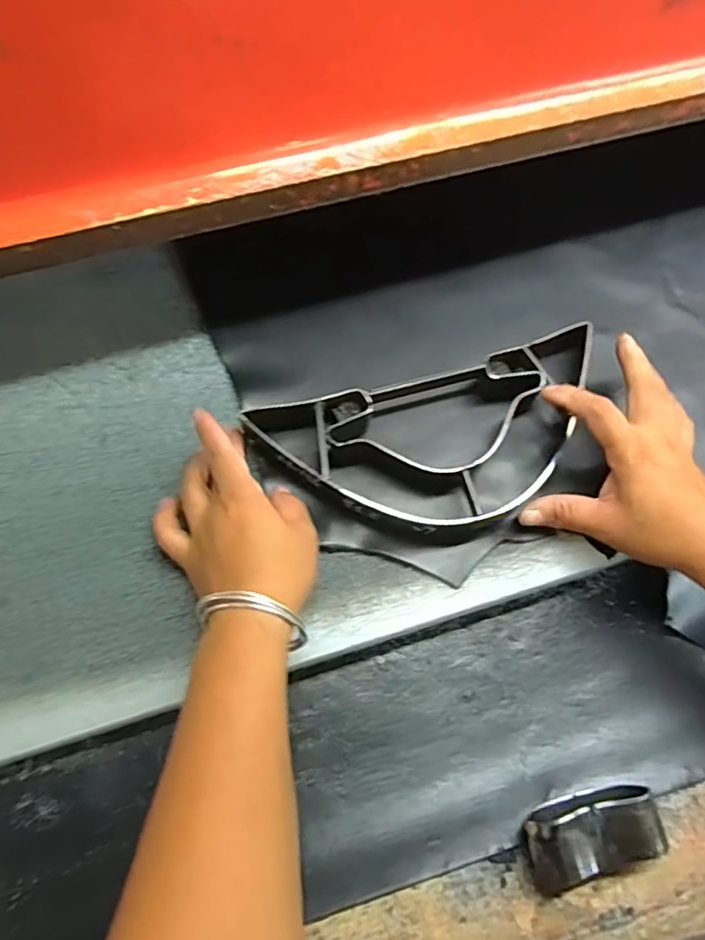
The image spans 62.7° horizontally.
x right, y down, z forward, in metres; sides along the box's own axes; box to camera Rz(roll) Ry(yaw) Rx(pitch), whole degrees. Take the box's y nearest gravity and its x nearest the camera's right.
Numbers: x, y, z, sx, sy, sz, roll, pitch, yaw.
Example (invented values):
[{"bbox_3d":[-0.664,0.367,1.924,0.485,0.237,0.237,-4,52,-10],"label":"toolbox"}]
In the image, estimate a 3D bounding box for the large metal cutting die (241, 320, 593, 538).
[{"bbox_3d":[0.066,-0.014,0.419,0.257,0.055,0.119,-15,62,-9],"label":"large metal cutting die"}]

